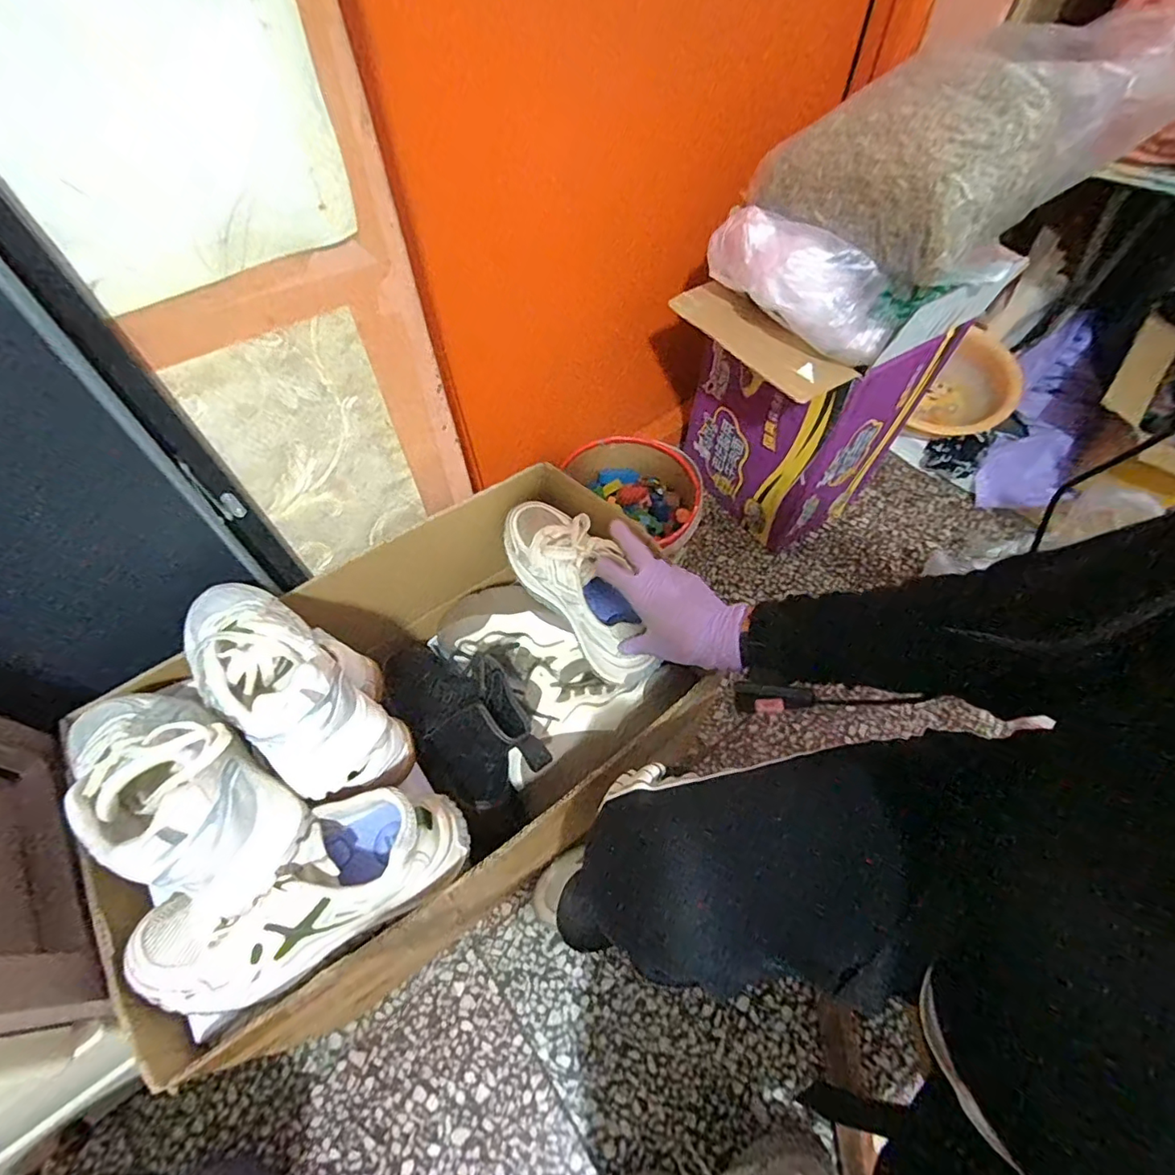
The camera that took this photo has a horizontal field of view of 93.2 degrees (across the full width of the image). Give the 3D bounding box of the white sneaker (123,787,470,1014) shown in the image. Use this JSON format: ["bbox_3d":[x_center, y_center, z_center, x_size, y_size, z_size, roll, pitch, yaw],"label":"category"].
[{"bbox_3d":[-0.224,0.244,0.440,0.244,0.093,0.089,-25,61,-14],"label":"white sneaker"}]

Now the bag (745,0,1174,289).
[{"bbox_3d":[0.442,-0.505,0.612,0.412,0.126,0.265,-25,61,-14],"label":"bag"}]

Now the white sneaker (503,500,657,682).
[{"bbox_3d":[-0.012,-0.005,0.647,0.087,0.115,0.243,-29,71,-15],"label":"white sneaker"}]

